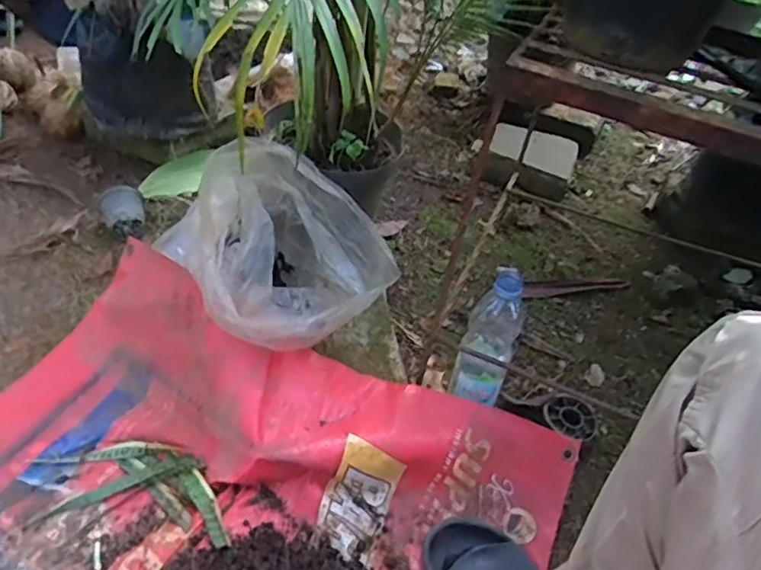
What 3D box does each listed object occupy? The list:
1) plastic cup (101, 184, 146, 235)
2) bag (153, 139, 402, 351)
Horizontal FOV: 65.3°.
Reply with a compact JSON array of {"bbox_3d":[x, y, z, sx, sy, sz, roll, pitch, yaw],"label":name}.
[{"bbox_3d":[-0.438,-0.125,1.012,0.070,0.056,0.088,-11,47,-21],"label":"plastic cup"},{"bbox_3d":[-0.133,-0.051,0.747,0.215,0.186,0.241,-16,49,-26],"label":"bag"}]

